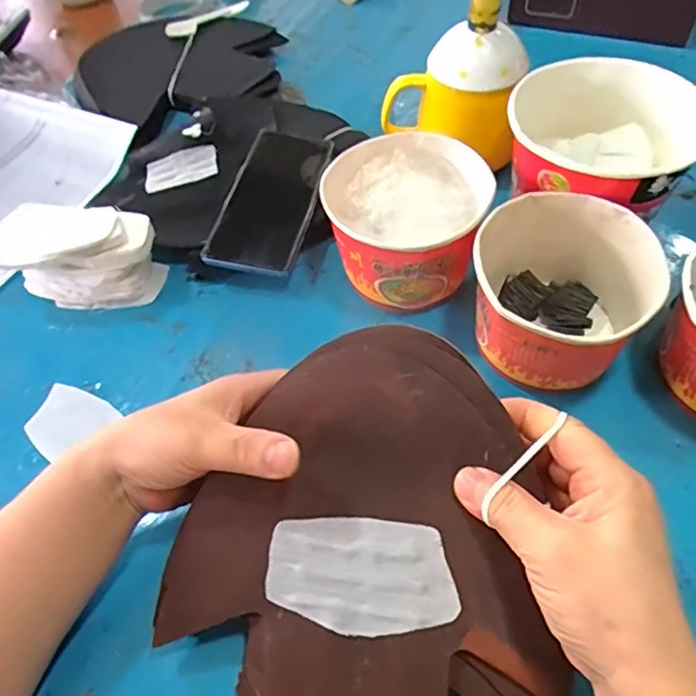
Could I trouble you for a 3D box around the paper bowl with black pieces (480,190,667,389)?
[{"bbox_3d":[0.140,-0.033,0.401,0.109,0.081,0.120,9,57,11],"label":"paper bowl with black pieces"}]

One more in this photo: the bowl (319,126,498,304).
[{"bbox_3d":[0.045,-0.098,0.452,0.113,0.083,0.122,-2,55,3],"label":"bowl"}]

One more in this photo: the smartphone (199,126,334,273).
[{"bbox_3d":[-0.064,-0.130,0.506,0.075,0.013,0.168,10,58,10],"label":"smartphone"}]

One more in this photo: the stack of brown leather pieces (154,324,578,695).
[{"bbox_3d":[-0.007,0.102,0.303,0.200,0.030,0.205,-12,82,11],"label":"stack of brown leather pieces"}]

